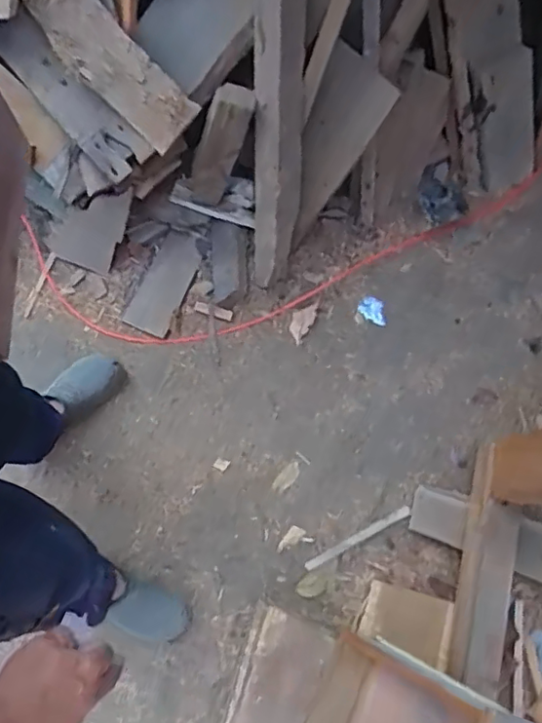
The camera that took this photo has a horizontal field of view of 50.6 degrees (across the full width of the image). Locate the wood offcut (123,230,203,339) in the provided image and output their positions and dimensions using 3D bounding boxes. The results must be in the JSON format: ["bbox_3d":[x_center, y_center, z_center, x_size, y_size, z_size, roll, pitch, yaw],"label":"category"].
[{"bbox_3d":[-0.246,-0.182,1.330,0.105,0.027,0.241,24,77,4],"label":"wood offcut"}]

